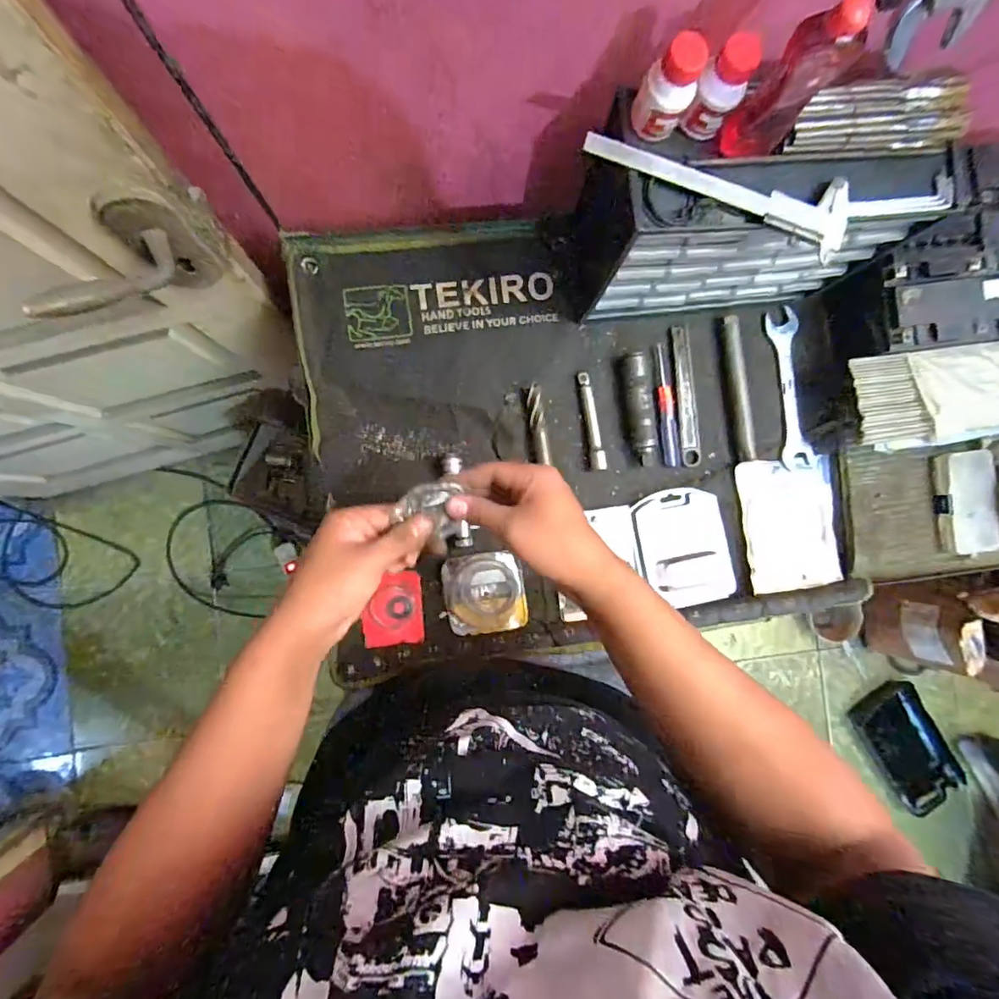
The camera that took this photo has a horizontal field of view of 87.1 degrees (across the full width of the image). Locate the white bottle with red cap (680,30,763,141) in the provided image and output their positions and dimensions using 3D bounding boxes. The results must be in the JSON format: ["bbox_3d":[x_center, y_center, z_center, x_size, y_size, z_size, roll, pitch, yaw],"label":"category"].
[{"bbox_3d":[0.169,-0.315,0.404,0.035,0.067,0.029,21,87,-5],"label":"white bottle with red cap"}]

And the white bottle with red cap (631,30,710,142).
[{"bbox_3d":[0.131,-0.312,0.401,0.035,0.066,0.032,-20,91,-6],"label":"white bottle with red cap"}]

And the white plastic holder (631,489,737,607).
[{"bbox_3d":[0.226,0.057,0.641,0.112,0.022,0.137,-9,90,-6],"label":"white plastic holder"}]

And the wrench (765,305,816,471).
[{"bbox_3d":[0.370,-0.140,0.665,0.040,0.009,0.198,-6,89,-6],"label":"wrench"}]

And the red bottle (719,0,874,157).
[{"bbox_3d":[0.211,-0.298,0.376,0.041,0.112,0.045,41,85,-3],"label":"red bottle"}]

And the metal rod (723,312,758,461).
[{"bbox_3d":[0.296,-0.137,0.649,0.020,0.019,0.177,-7,89,-6],"label":"metal rod"}]

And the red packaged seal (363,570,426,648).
[{"bbox_3d":[-0.123,0.128,0.610,0.067,0.013,0.080,-5,89,-6],"label":"red packaged seal"}]

